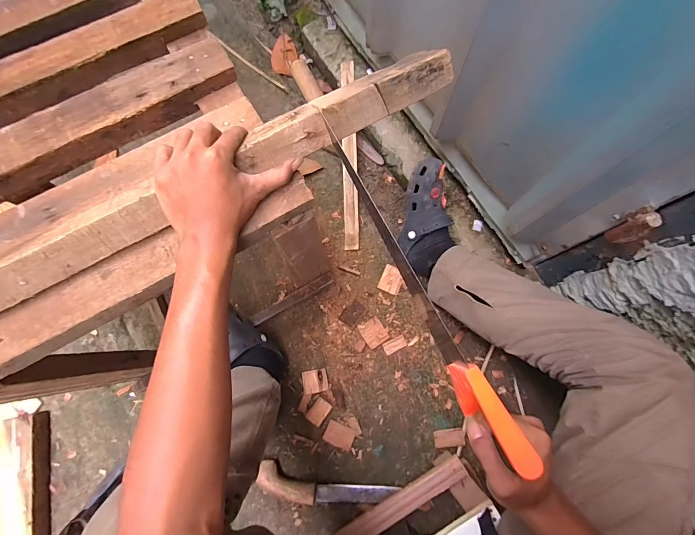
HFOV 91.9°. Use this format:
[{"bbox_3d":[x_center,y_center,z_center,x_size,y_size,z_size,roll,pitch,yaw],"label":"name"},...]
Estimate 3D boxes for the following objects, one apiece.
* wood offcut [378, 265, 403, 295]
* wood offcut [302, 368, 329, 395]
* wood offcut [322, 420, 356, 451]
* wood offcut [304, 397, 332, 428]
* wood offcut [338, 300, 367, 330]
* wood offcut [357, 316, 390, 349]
[{"bbox_3d":[0.103,0.029,0.793,0.048,0.009,0.061,21,87,18],"label":"wood offcut"},{"bbox_3d":[-0.071,0.251,0.742,0.054,0.015,0.047,-10,77,-2],"label":"wood offcut"},{"bbox_3d":[-0.017,0.356,0.717,0.062,0.011,0.043,22,78,6],"label":"wood offcut"},{"bbox_3d":[-0.062,0.309,0.726,0.039,0.011,0.052,36,80,8],"label":"wood offcut"},{"bbox_3d":[0.012,0.107,0.783,0.042,0.007,0.062,36,80,8],"label":"wood offcut"},{"bbox_3d":[0.060,0.148,0.770,0.051,0.006,0.061,-31,79,-6],"label":"wood offcut"}]

